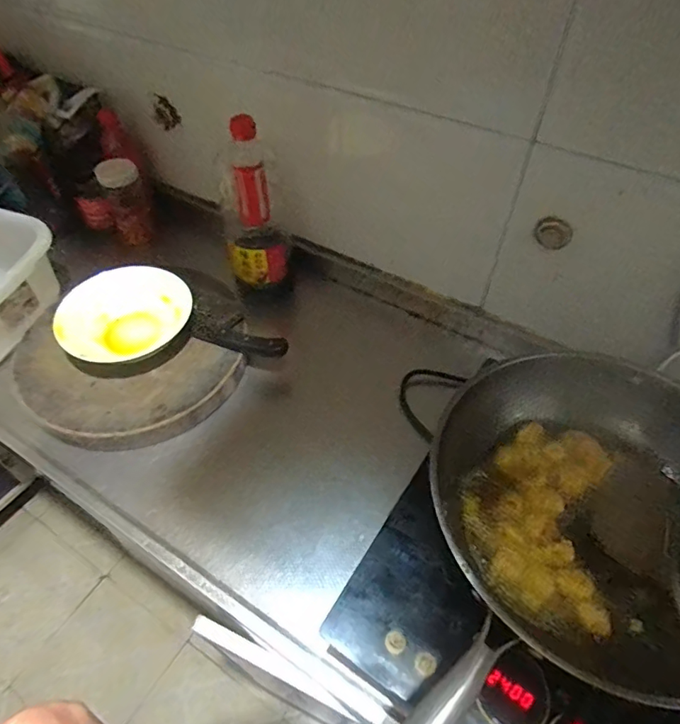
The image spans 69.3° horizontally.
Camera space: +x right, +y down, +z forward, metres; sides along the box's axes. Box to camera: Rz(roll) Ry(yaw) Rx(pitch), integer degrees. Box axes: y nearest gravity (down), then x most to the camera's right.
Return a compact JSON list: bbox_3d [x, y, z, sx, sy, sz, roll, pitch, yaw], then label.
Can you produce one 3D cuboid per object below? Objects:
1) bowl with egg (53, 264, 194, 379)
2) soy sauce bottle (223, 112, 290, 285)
[{"bbox_3d":[-0.312,-0.064,0.729,0.179,0.059,0.174,0,51,0],"label":"bowl with egg"},{"bbox_3d":[-0.134,-0.236,0.764,0.094,0.237,0.086,-7,51,-6],"label":"soy sauce bottle"}]

